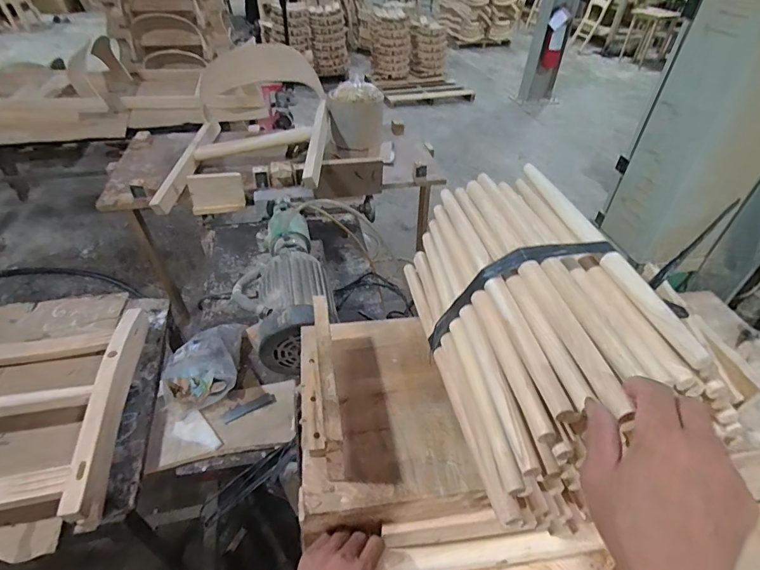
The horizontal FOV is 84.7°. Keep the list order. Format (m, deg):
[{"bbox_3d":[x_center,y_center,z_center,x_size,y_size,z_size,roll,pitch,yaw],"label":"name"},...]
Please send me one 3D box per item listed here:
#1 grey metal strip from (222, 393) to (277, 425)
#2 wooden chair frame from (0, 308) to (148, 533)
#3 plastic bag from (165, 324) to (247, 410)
[{"bbox_3d":[-0.289,0.270,0.923,0.116,0.006,0.033,-21,41,-21],"label":"grey metal strip"},{"bbox_3d":[-0.743,0.239,0.782,0.480,0.095,0.459,-7,42,-11],"label":"wooden chair frame"},{"bbox_3d":[-0.400,0.168,0.957,0.151,0.099,0.224,-6,42,-10],"label":"plastic bag"}]

